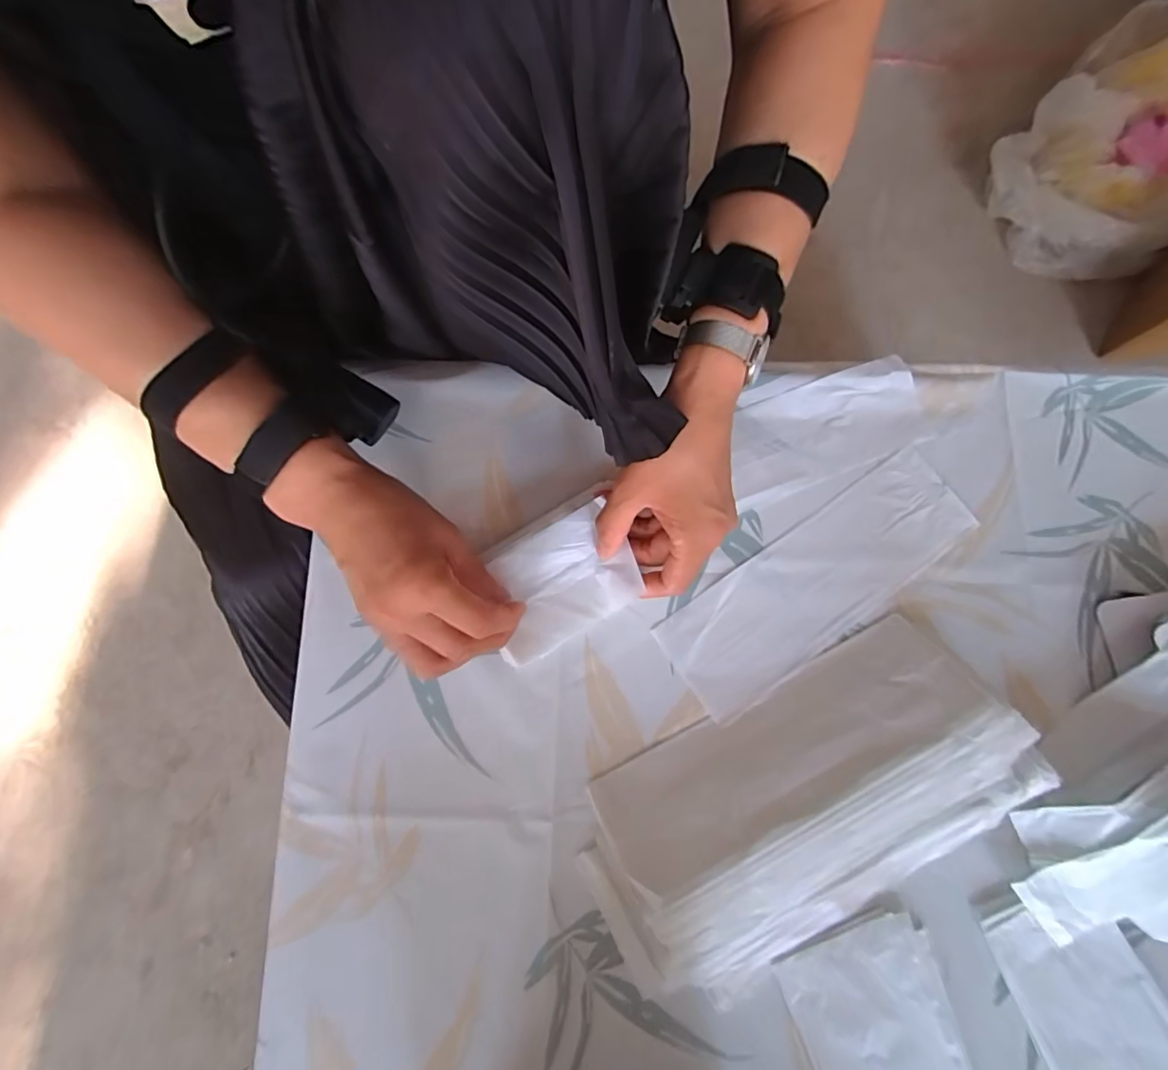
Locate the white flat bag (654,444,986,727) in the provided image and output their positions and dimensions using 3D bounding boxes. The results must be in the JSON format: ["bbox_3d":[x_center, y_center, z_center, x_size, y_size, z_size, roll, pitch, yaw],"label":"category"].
[{"bbox_3d":[0.173,0.031,0.399,0.247,0.009,0.080,-34,79,-8],"label":"white flat bag"}]

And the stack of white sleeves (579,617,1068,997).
[{"bbox_3d":[0.139,0.176,0.345,0.274,0.040,0.142,-27,79,-7],"label":"stack of white sleeves"}]

